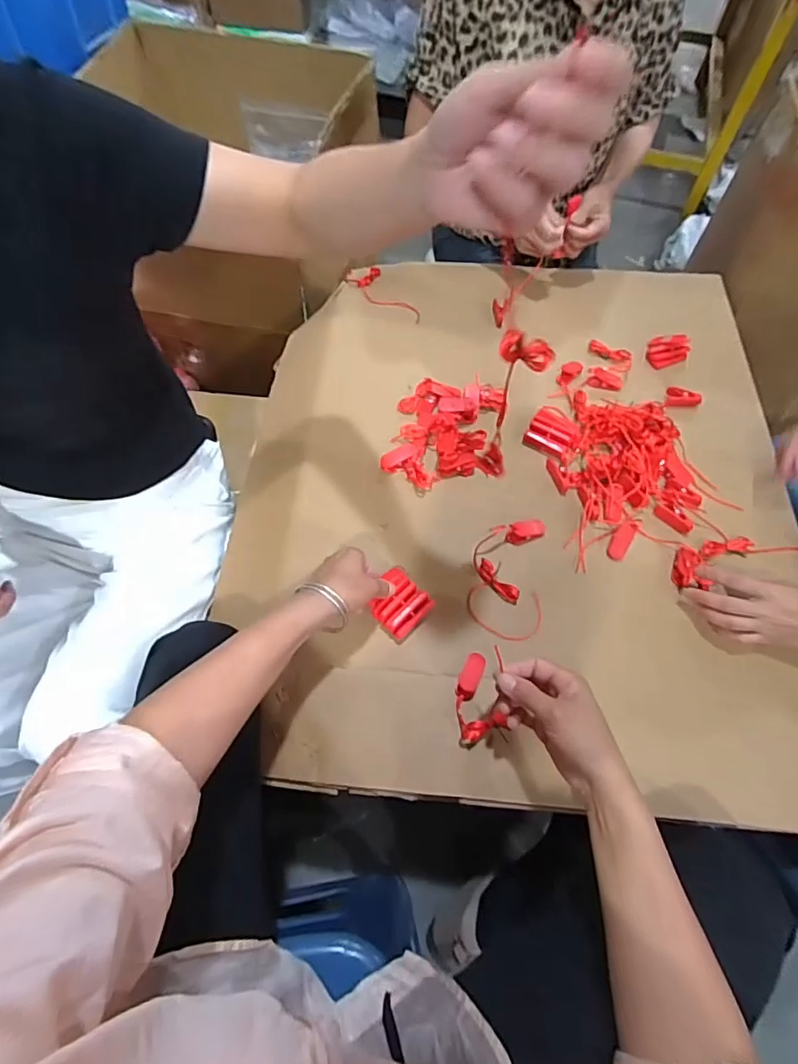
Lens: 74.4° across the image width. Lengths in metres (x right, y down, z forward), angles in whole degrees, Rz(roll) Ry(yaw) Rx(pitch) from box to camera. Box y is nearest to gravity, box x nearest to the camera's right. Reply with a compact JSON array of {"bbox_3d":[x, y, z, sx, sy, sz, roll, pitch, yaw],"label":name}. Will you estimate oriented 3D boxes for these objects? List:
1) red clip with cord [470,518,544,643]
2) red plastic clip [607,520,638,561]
[{"bbox_3d":[0.126,0.050,0.609,0.084,0.026,0.144,7,61,1],"label":"red clip with cord"},{"bbox_3d":[0.269,0.010,0.633,0.022,0.011,0.050,26,99,11],"label":"red plastic clip"}]

